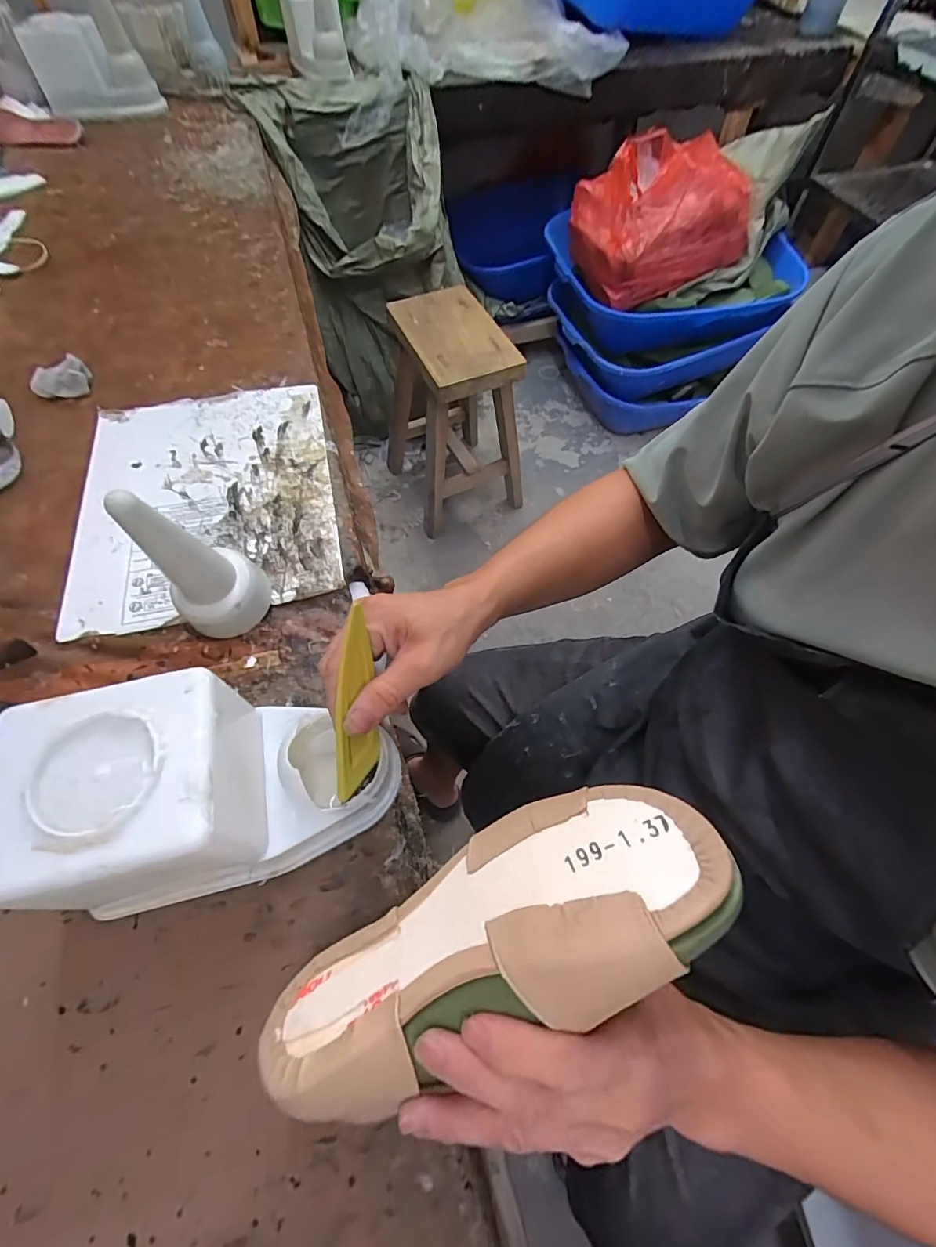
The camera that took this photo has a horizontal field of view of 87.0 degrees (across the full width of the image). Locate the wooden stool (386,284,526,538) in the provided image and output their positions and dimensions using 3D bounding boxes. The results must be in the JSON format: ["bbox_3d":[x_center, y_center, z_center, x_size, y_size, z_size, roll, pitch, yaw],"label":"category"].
[{"bbox_3d":[-0.033,-0.529,1.244,0.282,0.466,0.348,-25,63,-15],"label":"wooden stool"}]

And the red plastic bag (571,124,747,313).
[{"bbox_3d":[0.465,-0.968,1.167,0.390,0.270,0.211,-19,62,-11],"label":"red plastic bag"}]

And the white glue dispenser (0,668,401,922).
[{"bbox_3d":[-0.146,0.098,0.300,0.201,0.114,0.106,-11,61,-7],"label":"white glue dispenser"}]

